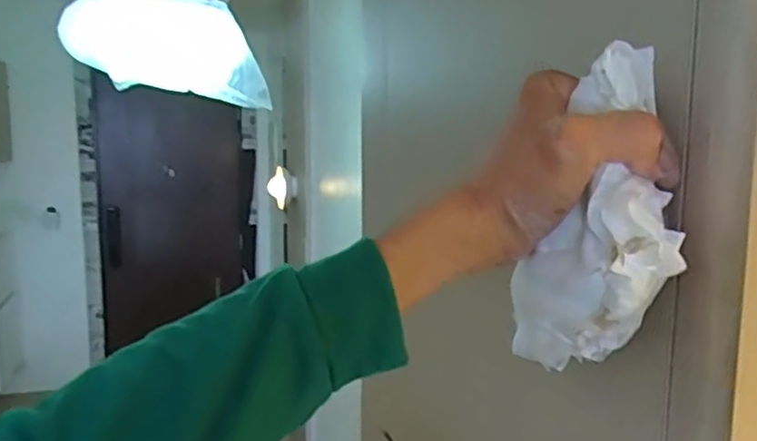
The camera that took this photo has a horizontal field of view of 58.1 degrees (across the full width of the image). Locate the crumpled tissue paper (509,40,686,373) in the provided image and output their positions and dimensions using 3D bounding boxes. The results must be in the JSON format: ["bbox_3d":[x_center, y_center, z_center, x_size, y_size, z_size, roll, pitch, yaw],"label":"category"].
[{"bbox_3d":[0.105,0.009,0.336,0.030,0.175,0.080,-4,33,-23],"label":"crumpled tissue paper"}]

